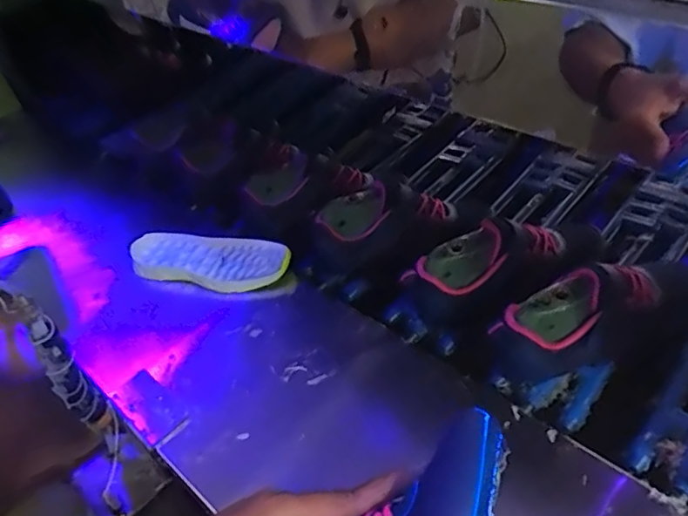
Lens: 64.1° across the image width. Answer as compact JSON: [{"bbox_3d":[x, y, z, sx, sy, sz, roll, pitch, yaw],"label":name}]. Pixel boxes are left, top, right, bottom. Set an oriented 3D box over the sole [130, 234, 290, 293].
[{"bbox_3d":[-0.168,0.003,0.695,0.205,0.030,0.078,-5,44,12],"label":"sole"}]

